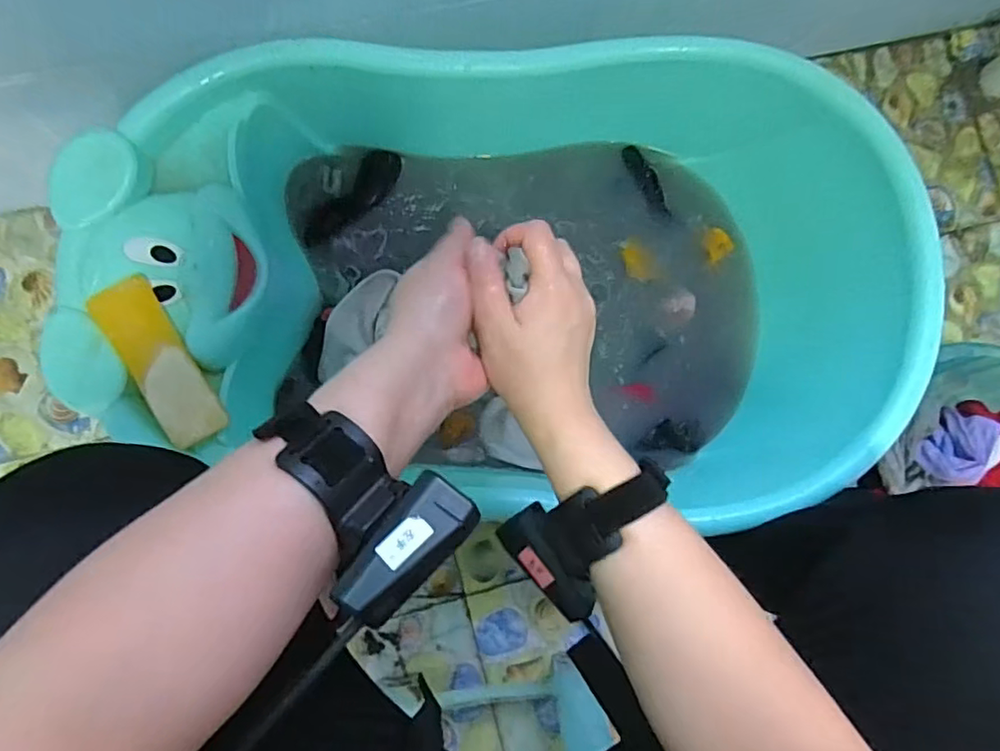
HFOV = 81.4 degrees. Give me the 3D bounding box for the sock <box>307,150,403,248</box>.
[{"bbox_3d":[-0.173,-0.206,0.685,0.049,0.016,0.143,39,82,0],"label":"sock"}]

